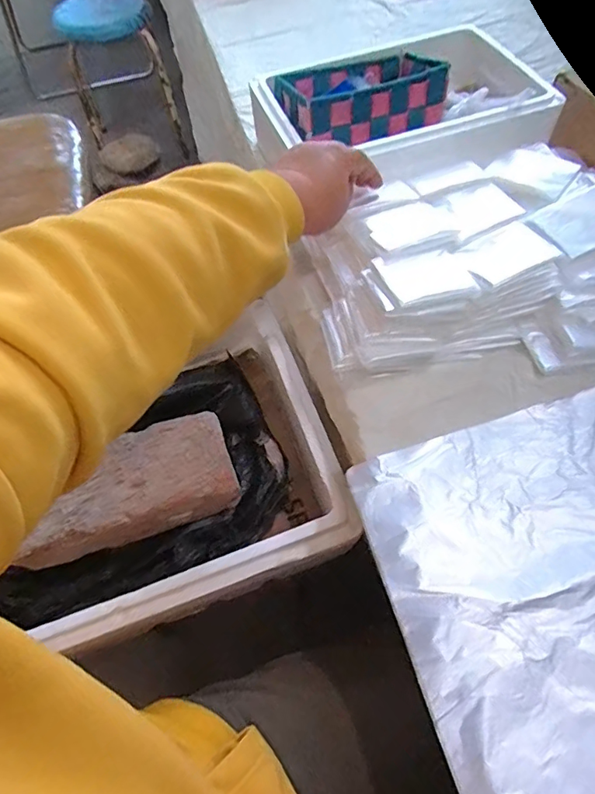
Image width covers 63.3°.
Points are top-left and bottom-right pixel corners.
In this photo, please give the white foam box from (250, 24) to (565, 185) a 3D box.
[{"bbox_3d":[0.124,-0.344,0.598,0.319,0.097,0.213,-17,61,-7],"label":"white foam box"}]

